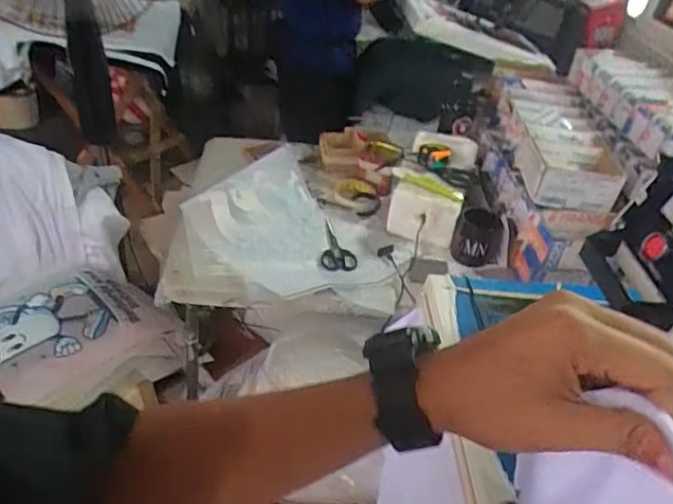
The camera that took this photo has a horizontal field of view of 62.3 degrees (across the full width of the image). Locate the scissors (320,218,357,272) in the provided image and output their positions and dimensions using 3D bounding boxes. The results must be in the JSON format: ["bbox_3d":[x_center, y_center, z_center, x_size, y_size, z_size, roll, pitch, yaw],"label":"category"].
[{"bbox_3d":[-0.002,-0.021,1.174,0.070,0.022,0.198,-2,38,-7],"label":"scissors"}]

